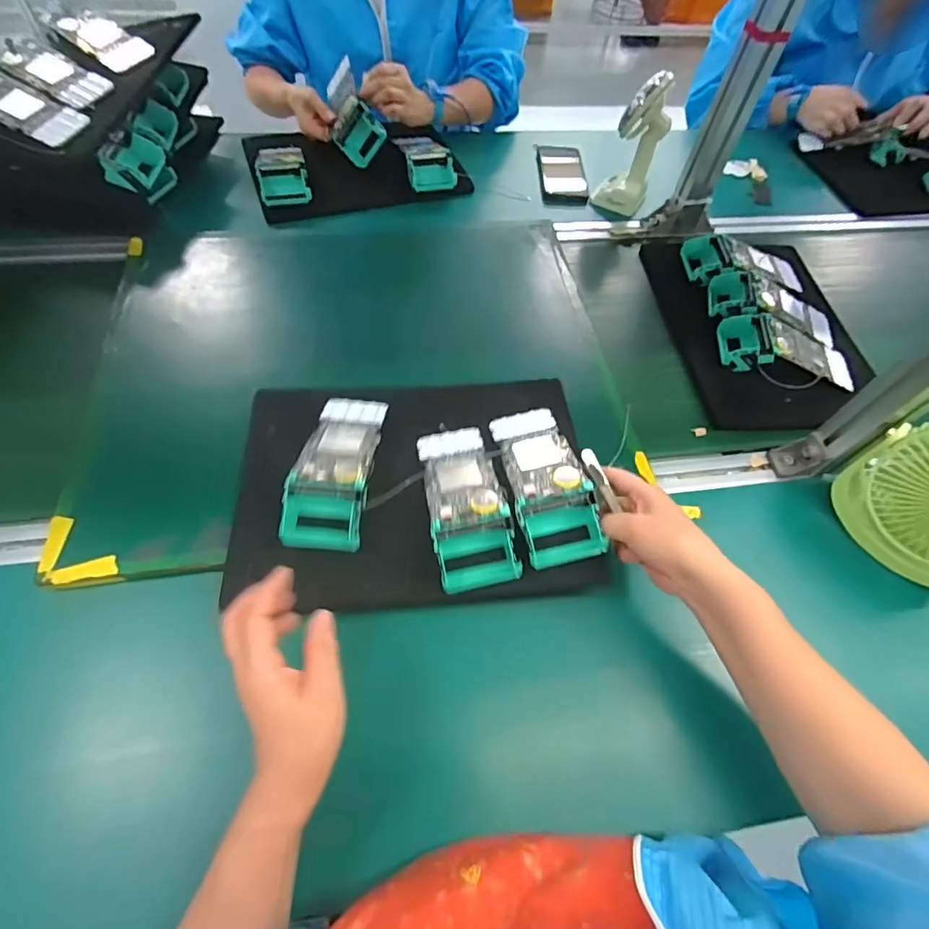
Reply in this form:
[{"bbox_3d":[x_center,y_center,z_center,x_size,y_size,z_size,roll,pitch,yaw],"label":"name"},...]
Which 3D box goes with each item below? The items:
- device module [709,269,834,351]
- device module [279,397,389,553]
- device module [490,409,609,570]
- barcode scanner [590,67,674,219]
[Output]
[{"bbox_3d":[0.417,-0.214,0.676,0.164,0.044,0.082,13,55,-5],"label":"device module"},{"bbox_3d":[-0.122,-0.008,0.483,0.069,0.040,0.181,2,55,4],"label":"device module"},{"bbox_3d":[0.076,0.005,0.482,0.070,0.042,0.176,-10,55,-4],"label":"device module"},{"bbox_3d":[0.255,-0.483,0.760,0.086,0.173,0.074,12,56,11],"label":"barcode scanner"}]

